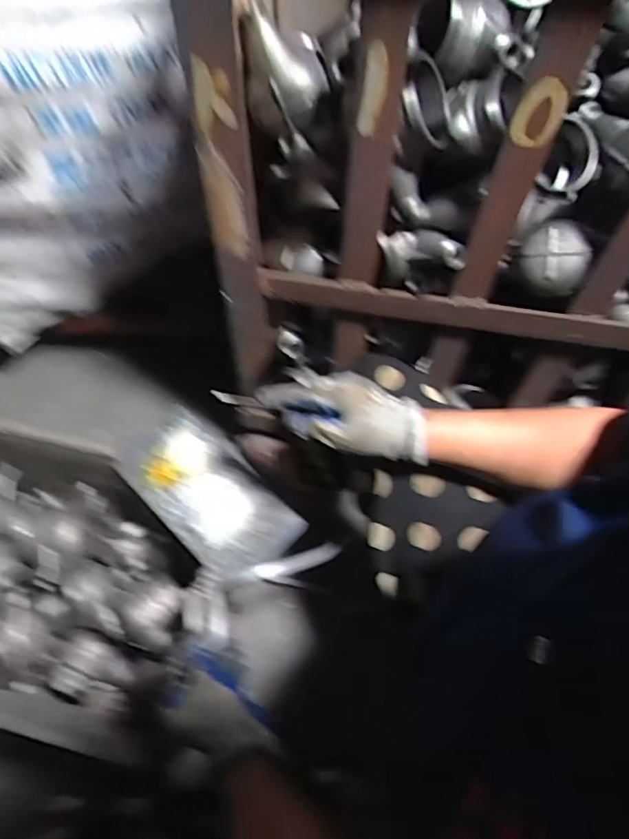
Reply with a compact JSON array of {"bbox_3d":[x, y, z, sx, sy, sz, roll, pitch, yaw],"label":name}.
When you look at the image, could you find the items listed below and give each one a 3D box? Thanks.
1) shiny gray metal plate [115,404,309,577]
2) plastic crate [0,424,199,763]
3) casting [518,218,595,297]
[{"bbox_3d":[-0.137,0.091,0.700,0.129,0.013,0.249,-39,66,-21],"label":"shiny gray metal plate"},{"bbox_3d":[-0.371,0.227,0.763,0.423,0.261,0.320,13,59,8],"label":"plastic crate"},{"bbox_3d":[0.254,-0.171,0.586,0.069,0.060,0.050,15,60,9],"label":"casting"}]

